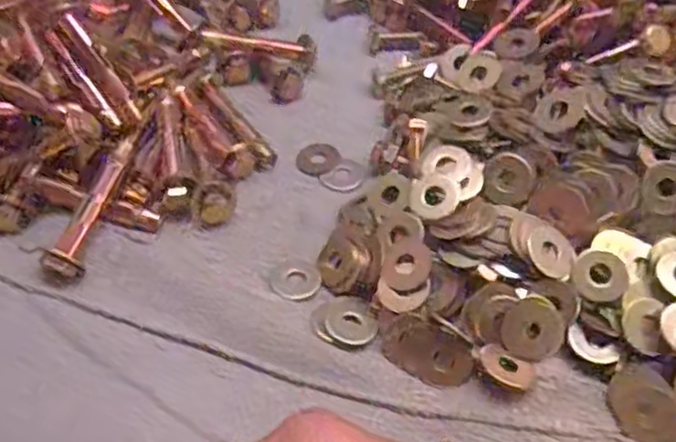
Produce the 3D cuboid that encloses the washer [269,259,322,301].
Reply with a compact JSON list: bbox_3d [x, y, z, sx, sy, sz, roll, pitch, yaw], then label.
[{"bbox_3d":[-0.018,0.024,0.304,0.021,0.004,0.020,-2,51,2],"label":"washer"}]

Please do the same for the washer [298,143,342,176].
[{"bbox_3d":[-0.009,-0.031,0.348,0.020,0.004,0.021,9,52,11],"label":"washer"}]

